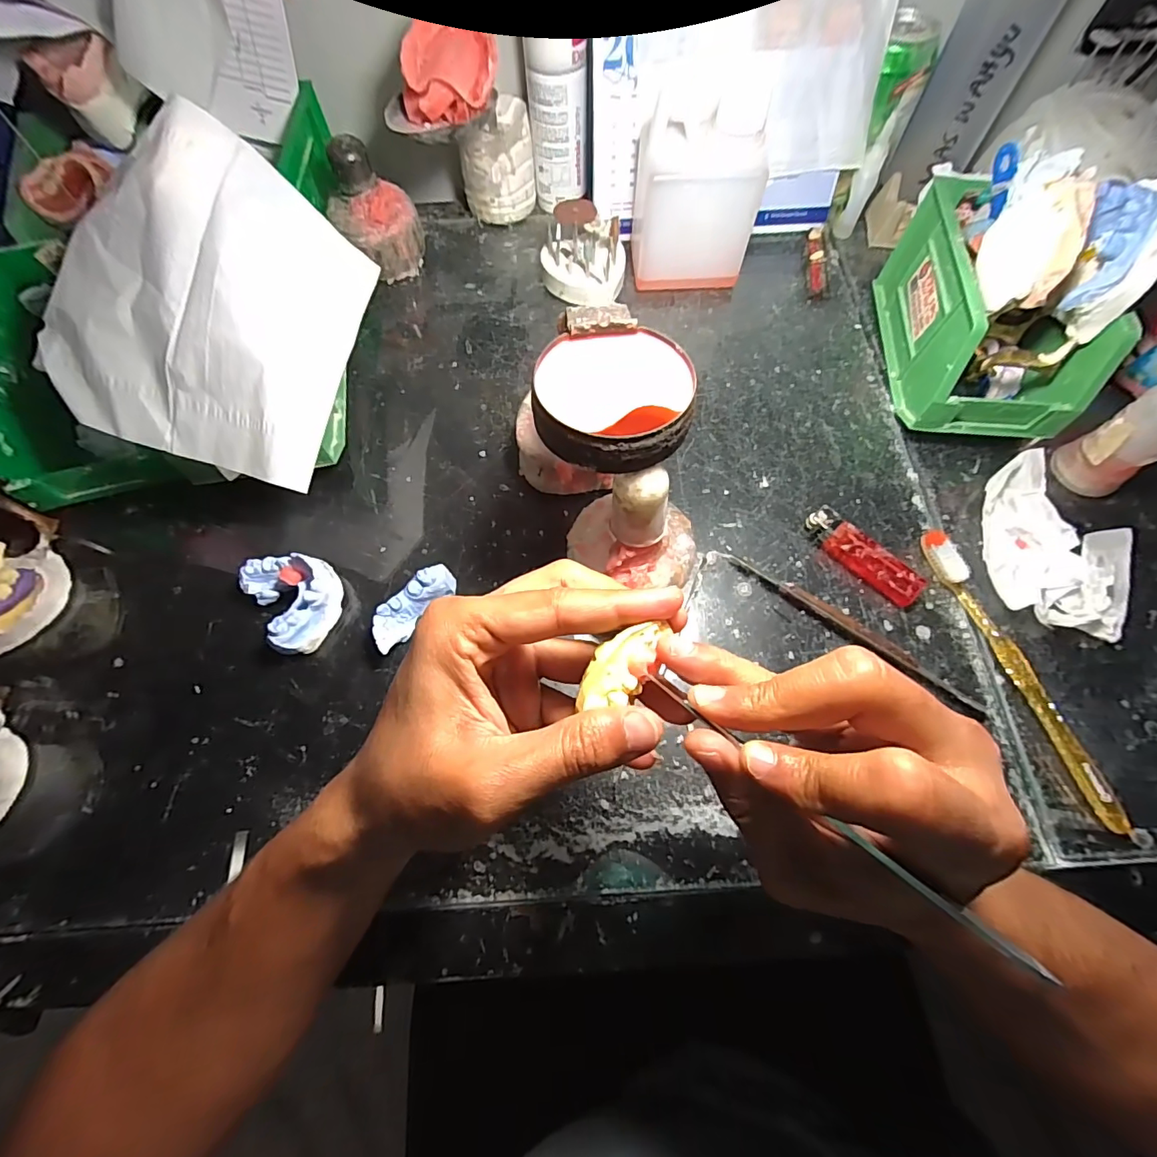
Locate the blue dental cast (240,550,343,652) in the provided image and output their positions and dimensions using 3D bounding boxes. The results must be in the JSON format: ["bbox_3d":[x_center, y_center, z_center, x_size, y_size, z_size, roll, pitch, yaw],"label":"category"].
[{"bbox_3d":[-0.182,0.010,0.321,0.049,0.029,0.066,-36,72,-12],"label":"blue dental cast"}]

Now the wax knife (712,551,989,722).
[{"bbox_3d":[0.170,0.030,0.317,0.185,0.012,0.011,34,73,13],"label":"wax knife"}]

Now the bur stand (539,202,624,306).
[{"bbox_3d":[0.004,-0.274,0.423,0.068,0.048,0.073,-3,69,0],"label":"bur stand"}]

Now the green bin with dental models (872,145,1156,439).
[{"bbox_3d":[0.297,-0.199,0.345,0.093,0.131,0.166,4,69,2],"label":"green bin with dental models"}]

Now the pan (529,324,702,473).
[{"bbox_3d":[0.016,-0.082,0.224,0.071,0.014,0.068,-4,69,-1],"label":"pan"}]

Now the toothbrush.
[{"bbox_3d":[0.267,0.054,0.303,0.010,0.021,0.187,-18,70,-6],"label":"toothbrush"}]

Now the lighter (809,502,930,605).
[{"bbox_3d":[0.190,-0.015,0.334,0.081,0.014,0.023,41,75,15],"label":"lighter"}]

